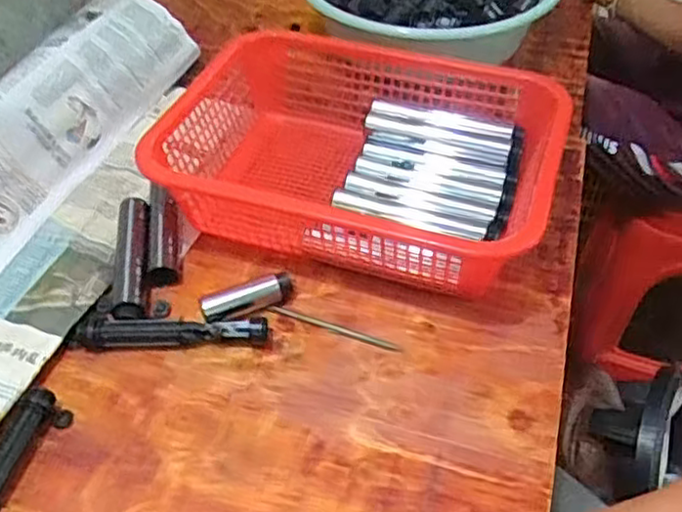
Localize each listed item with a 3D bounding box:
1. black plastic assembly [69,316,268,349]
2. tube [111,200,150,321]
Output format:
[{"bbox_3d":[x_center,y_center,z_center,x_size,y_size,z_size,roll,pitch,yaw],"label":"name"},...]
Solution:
[{"bbox_3d":[-0.136,0.056,0.543,0.153,0.017,0.022,-2,46,-1],"label":"black plastic assembly"},{"bbox_3d":[-0.182,-0.002,0.595,0.028,0.022,0.132,-7,46,-6],"label":"tube"}]

